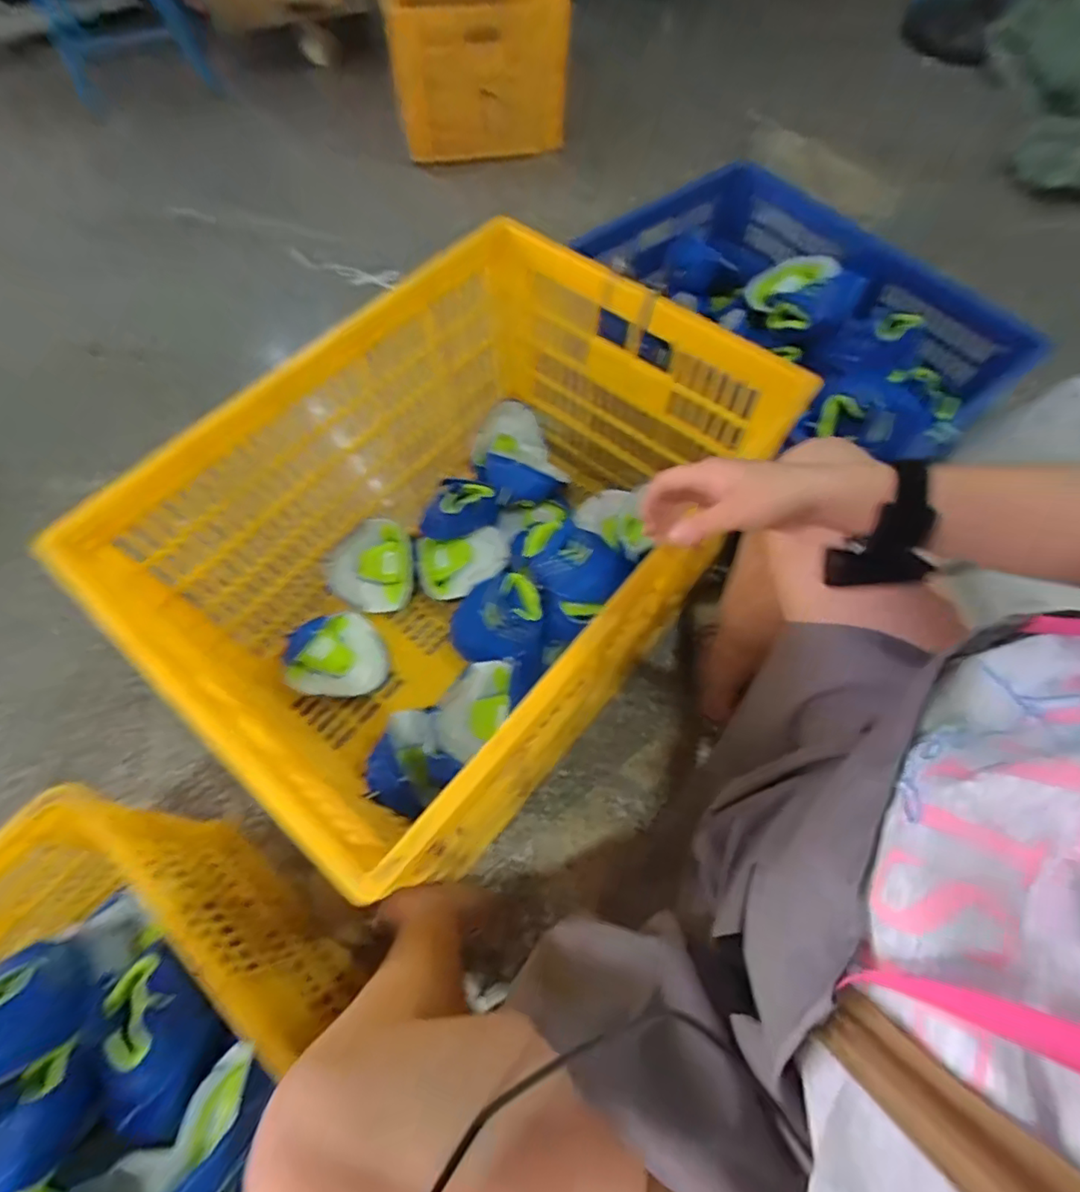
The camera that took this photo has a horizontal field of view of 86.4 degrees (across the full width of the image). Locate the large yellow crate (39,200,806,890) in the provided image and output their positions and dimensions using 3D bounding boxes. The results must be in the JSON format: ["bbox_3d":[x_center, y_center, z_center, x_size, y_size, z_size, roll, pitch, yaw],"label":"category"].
[{"bbox_3d":[-0.087,-0.062,0.773,0.477,0.418,0.673,34,69,17],"label":"large yellow crate"}]

